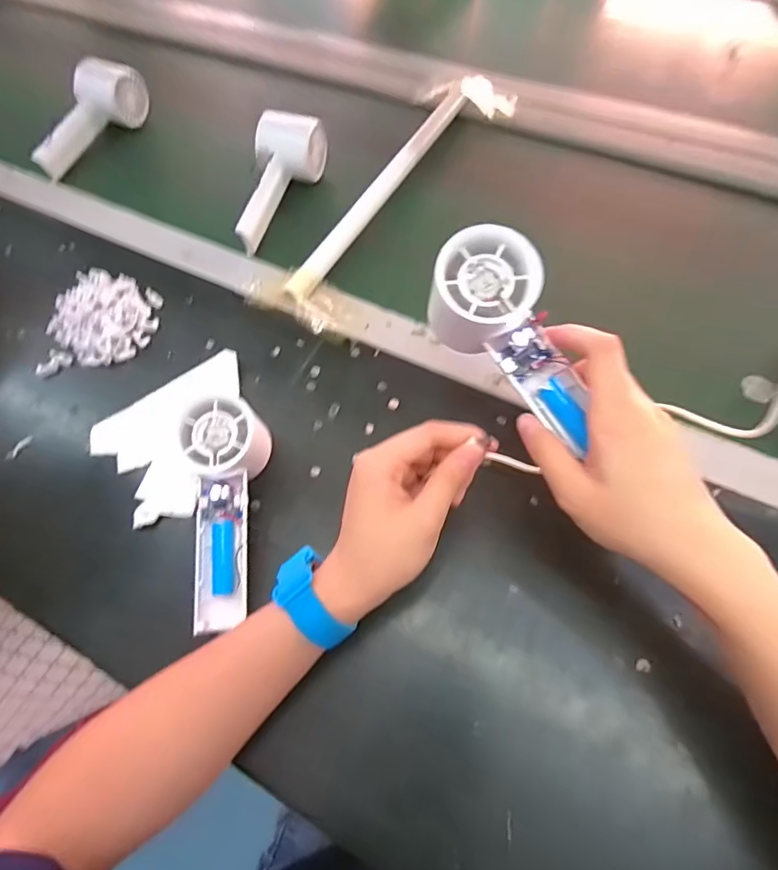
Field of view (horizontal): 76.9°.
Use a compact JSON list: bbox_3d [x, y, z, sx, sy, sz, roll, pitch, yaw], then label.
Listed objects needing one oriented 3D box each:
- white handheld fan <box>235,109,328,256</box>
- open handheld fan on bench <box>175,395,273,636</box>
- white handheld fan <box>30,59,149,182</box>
[{"bbox_3d":[-0.119,-0.253,0.502,0.052,0.055,0.152,19,78,12],"label":"white handheld fan"},{"bbox_3d":[-0.115,0.054,0.350,0.054,0.048,0.158,0,84,3],"label":"open handheld fan on bench"},{"bbox_3d":[-0.353,-0.370,0.572,0.053,0.054,0.162,20,66,14],"label":"white handheld fan"}]

